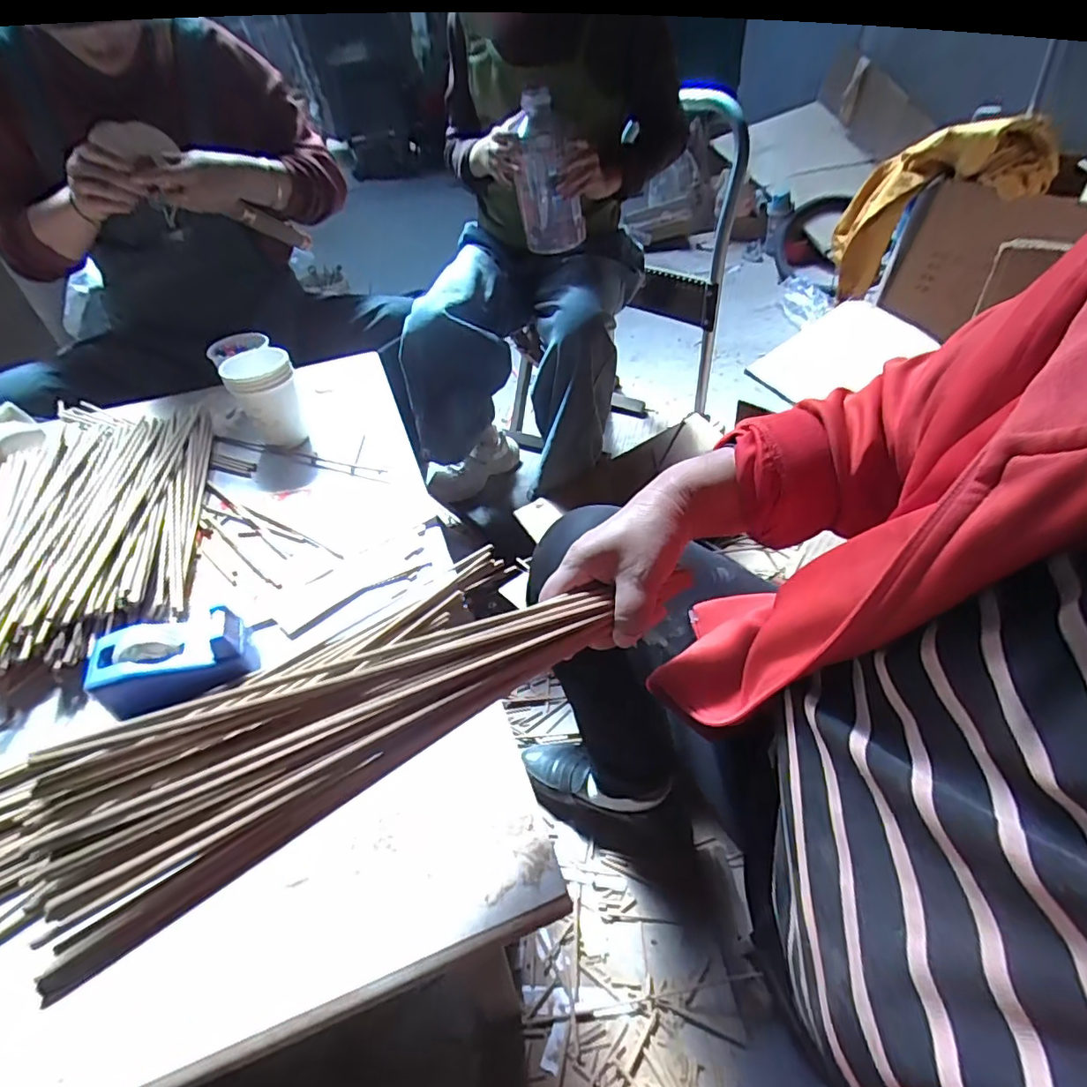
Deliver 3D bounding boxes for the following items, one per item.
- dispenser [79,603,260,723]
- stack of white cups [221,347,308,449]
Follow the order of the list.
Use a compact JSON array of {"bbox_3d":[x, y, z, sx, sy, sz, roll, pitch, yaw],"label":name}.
[{"bbox_3d":[-0.272,0.090,0.421,0.099,0.052,0.055,-13,45,-9],"label":"dispenser"},{"bbox_3d":[-0.326,-0.172,0.670,0.074,0.100,0.081,-25,47,-20],"label":"stack of white cups"}]

